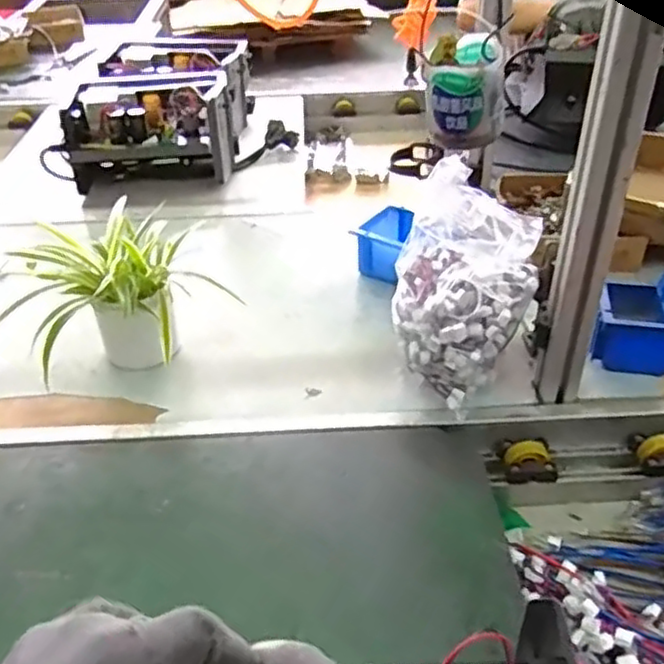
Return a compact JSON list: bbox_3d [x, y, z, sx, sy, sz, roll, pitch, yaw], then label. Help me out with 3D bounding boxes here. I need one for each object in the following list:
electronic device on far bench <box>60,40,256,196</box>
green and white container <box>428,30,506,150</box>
[{"bbox_3d":[-0.314,-0.433,1.380,0.292,0.166,0.438,0,37,3],"label":"electronic device on far bench"},{"bbox_3d":[0.107,-0.192,0.558,0.057,0.073,0.060,4,37,7],"label":"green and white container"}]

